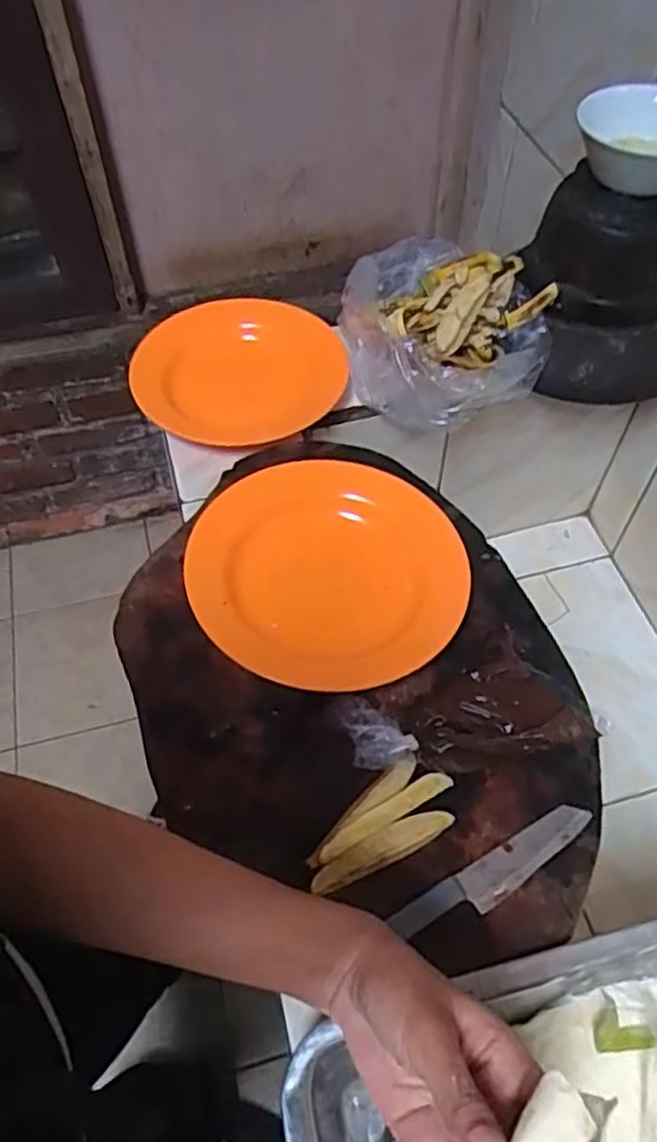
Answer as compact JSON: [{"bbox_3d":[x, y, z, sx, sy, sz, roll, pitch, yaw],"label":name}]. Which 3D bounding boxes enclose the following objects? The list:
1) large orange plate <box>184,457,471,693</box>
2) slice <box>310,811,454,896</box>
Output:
[{"bbox_3d":[0.003,-0.005,0.564,0.209,0.022,0.196,0,55,0],"label":"large orange plate"},{"bbox_3d":[0.034,0.175,0.458,0.095,0.004,0.021,-20,84,-14],"label":"slice"}]

